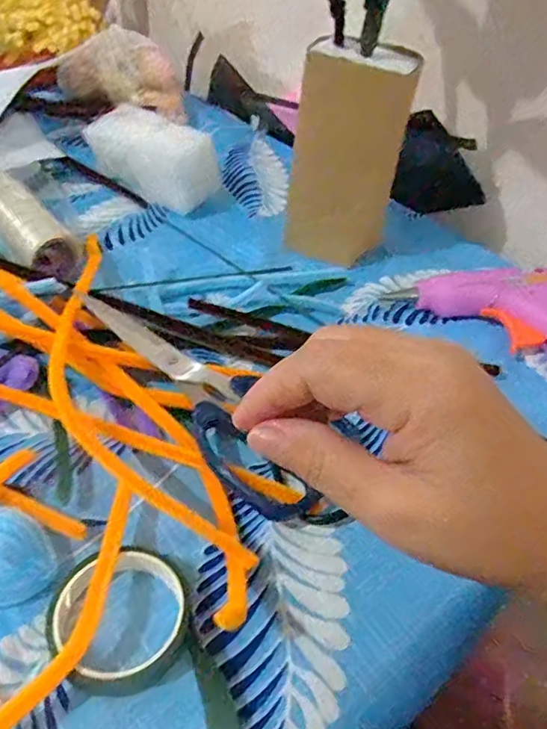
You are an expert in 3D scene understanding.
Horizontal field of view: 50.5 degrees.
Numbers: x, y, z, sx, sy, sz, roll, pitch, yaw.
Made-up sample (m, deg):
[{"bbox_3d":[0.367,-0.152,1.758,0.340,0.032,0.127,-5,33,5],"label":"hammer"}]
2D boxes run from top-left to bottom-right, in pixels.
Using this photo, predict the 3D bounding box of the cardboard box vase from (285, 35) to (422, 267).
[{"bbox_3d":[0.048,-0.136,0.386,0.068,0.127,0.040,10,45,5],"label":"cardboard box vase"}]

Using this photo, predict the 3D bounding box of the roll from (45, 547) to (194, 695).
[{"bbox_3d":[-0.059,0.097,0.225,0.050,0.013,0.051,3,45,-3],"label":"roll"}]

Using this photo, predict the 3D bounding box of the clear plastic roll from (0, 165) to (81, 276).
[{"bbox_3d":[-0.172,-0.098,0.388,0.032,0.026,0.114,-31,55,-31],"label":"clear plastic roll"}]

